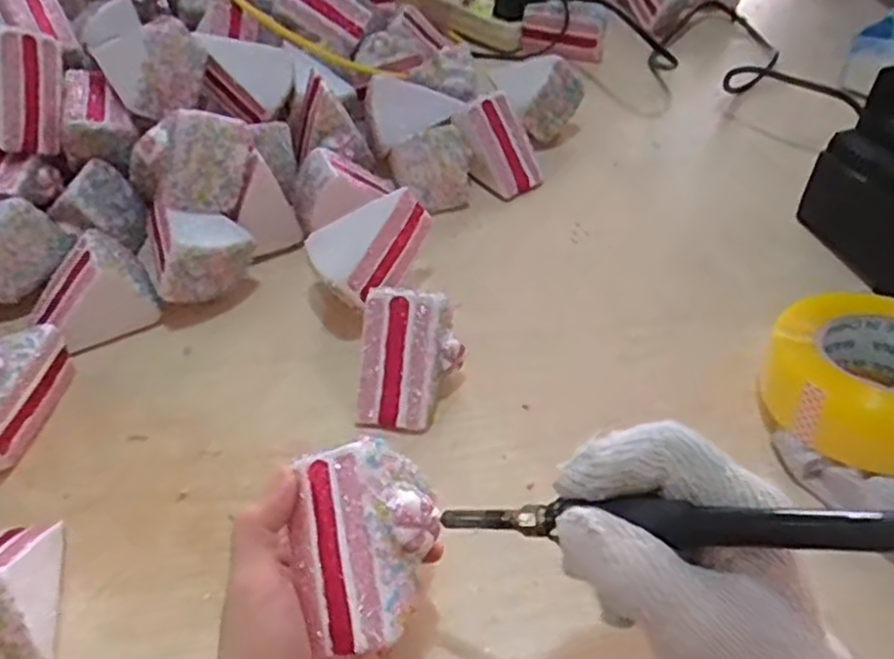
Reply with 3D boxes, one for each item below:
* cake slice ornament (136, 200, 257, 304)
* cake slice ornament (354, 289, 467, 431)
[{"bbox_3d":[-0.184,-0.062,0.527,0.074,0.050,0.055,-30,54,-25],"label":"cake slice ornament"},{"bbox_3d":[-0.025,0.019,0.467,0.062,0.062,0.070,5,48,5],"label":"cake slice ornament"}]

